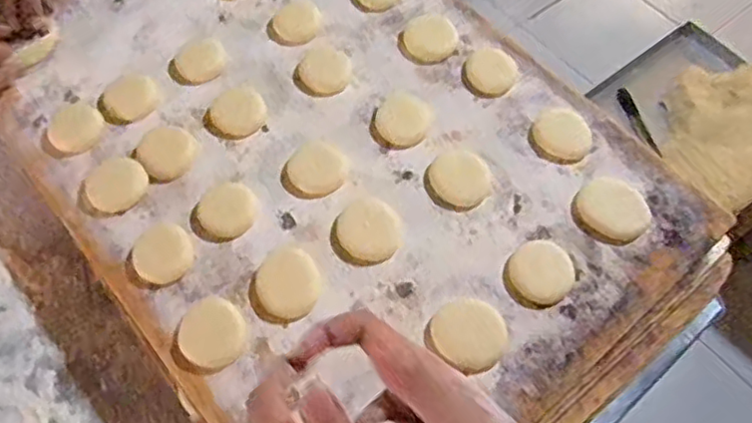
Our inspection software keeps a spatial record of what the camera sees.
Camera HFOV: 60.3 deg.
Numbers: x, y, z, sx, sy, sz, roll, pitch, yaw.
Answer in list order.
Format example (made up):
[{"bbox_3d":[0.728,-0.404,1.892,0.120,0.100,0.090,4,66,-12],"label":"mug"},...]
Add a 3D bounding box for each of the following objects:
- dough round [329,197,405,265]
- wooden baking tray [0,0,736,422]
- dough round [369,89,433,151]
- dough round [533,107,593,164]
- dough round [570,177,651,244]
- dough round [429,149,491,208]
[{"bbox_3d":[-0.007,0.016,0.517,0.055,0.008,0.053,0,61,-1],"label":"dough round"},{"bbox_3d":[-0.044,-0.064,0.571,0.426,0.023,0.597,-35,67,-19],"label":"wooden baking tray"},{"bbox_3d":[0.023,-0.082,0.571,0.051,0.005,0.061,8,61,4],"label":"dough round"},{"bbox_3d":[0.165,-0.069,0.571,0.047,0.007,0.053,-28,65,-15],"label":"dough round"},{"bbox_3d":[0.191,-0.001,0.525,0.057,0.006,0.056,0,61,-1],"label":"dough round"},{"bbox_3d":[0.070,-0.029,0.544,0.048,0.004,0.054,-3,61,-3],"label":"dough round"}]

